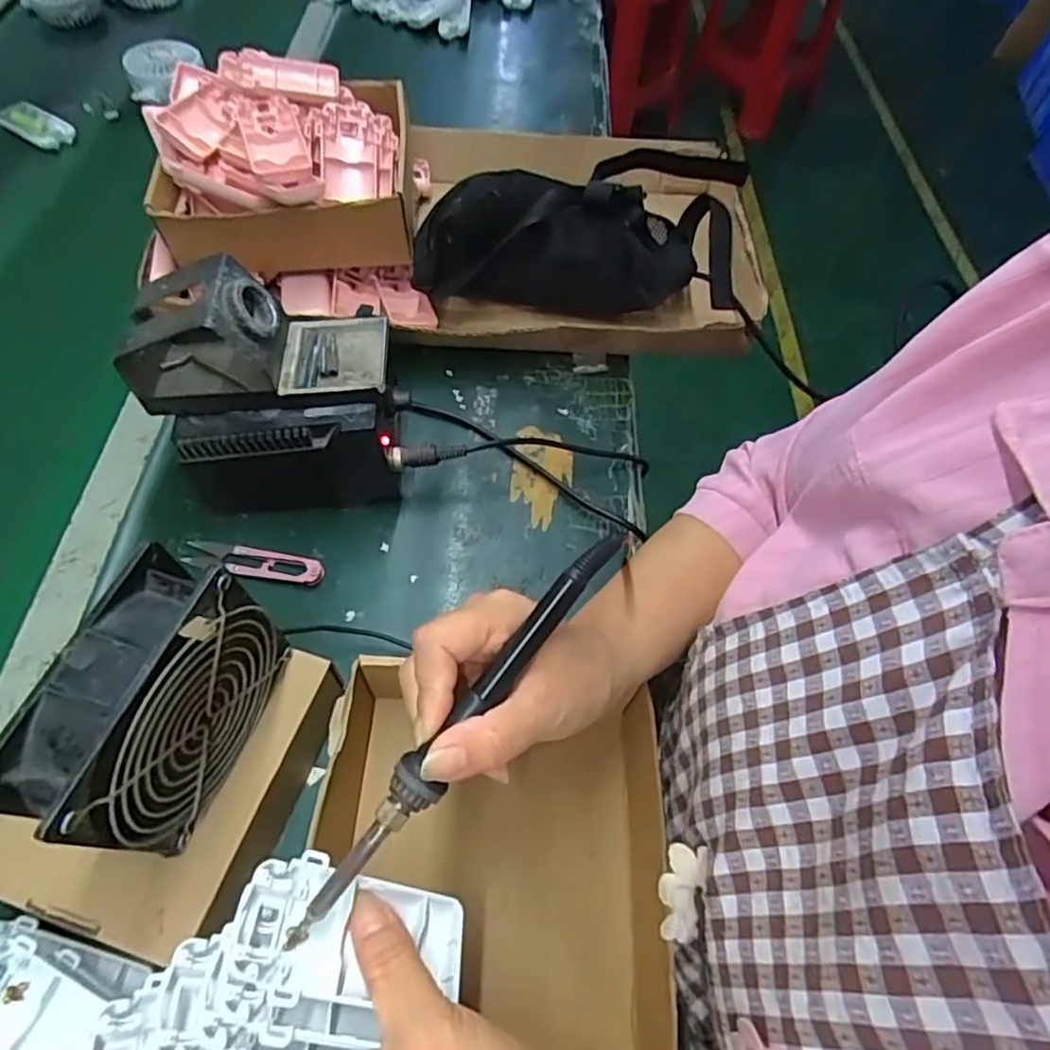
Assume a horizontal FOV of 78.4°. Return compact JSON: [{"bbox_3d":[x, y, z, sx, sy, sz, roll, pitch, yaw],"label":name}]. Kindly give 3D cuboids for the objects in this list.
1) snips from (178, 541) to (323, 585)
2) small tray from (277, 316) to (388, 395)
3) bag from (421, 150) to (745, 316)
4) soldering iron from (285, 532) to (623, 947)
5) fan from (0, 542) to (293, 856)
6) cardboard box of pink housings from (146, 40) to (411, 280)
[{"bbox_3d":[-0.199,0.026,0.472,0.102,0.007,0.025,8,59,1],"label":"snips"},{"bbox_3d":[-0.133,-0.118,0.456,0.069,0.017,0.072,-2,59,-7],"label":"small tray"},{"bbox_3d":[0.060,-0.294,0.625,0.323,0.107,0.143,-1,59,-5],"label":"bag"},{"bbox_3d":[-0.025,0.085,0.277,0.019,0.019,0.214,36,75,17],"label":"soldering iron"},{"bbox_3d":[-0.173,0.088,0.310,0.046,0.114,0.119,18,58,5],"label":"fan"},{"bbox_3d":[-0.213,-0.319,0.579,0.217,0.111,0.171,-7,59,-10],"label":"cardboard box of pink housings"}]

